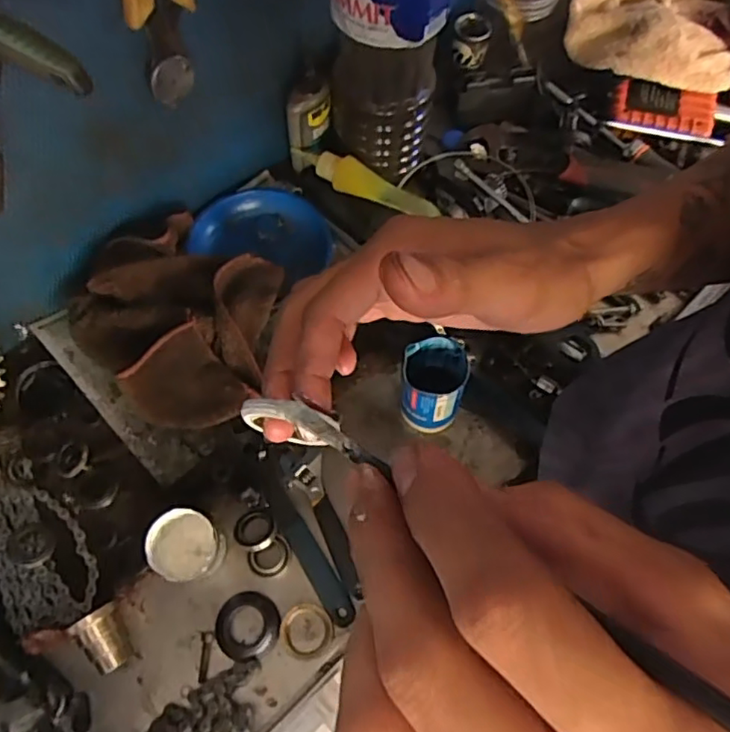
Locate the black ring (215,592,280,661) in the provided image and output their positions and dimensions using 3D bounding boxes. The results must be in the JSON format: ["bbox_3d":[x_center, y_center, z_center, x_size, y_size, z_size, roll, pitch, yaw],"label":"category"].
[{"bbox_3d":[-0.093,0.206,0.475,0.050,0.004,0.048,0,64,1],"label":"black ring"}]

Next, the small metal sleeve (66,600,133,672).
[{"bbox_3d":[-0.199,0.207,0.451,0.029,0.035,0.044,-19,65,-8],"label":"small metal sleeve"}]

